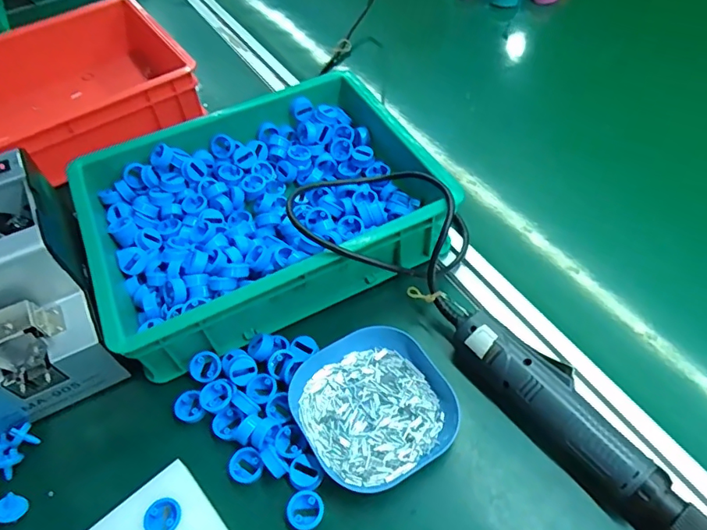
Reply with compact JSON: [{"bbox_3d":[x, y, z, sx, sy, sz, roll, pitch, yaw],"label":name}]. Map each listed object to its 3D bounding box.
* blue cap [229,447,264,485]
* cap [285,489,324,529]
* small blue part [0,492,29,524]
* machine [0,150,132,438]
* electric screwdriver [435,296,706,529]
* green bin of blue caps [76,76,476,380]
[{"bbox_3d":[-0.086,0.161,0.405,0.028,0.013,0.025,22,56,22],"label":"blue cap"},{"bbox_3d":[-0.037,0.187,0.385,0.028,0.014,0.026,-3,50,3],"label":"cap"},{"bbox_3d":[-0.271,0.193,0.398,0.019,0.018,0.021,12,52,14],"label":"small blue part"},{"bbox_3d":[-0.298,0.029,0.436,0.138,0.153,0.168,-24,52,-14],"label":"machine"},{"bbox_3d":[0.161,0.116,0.403,0.047,0.046,0.250,-36,56,-22],"label":"electric screwdriver"},{"bbox_3d":[-0.099,-0.063,0.535,0.329,0.083,0.280,-24,52,-14],"label":"green bin of blue caps"}]

